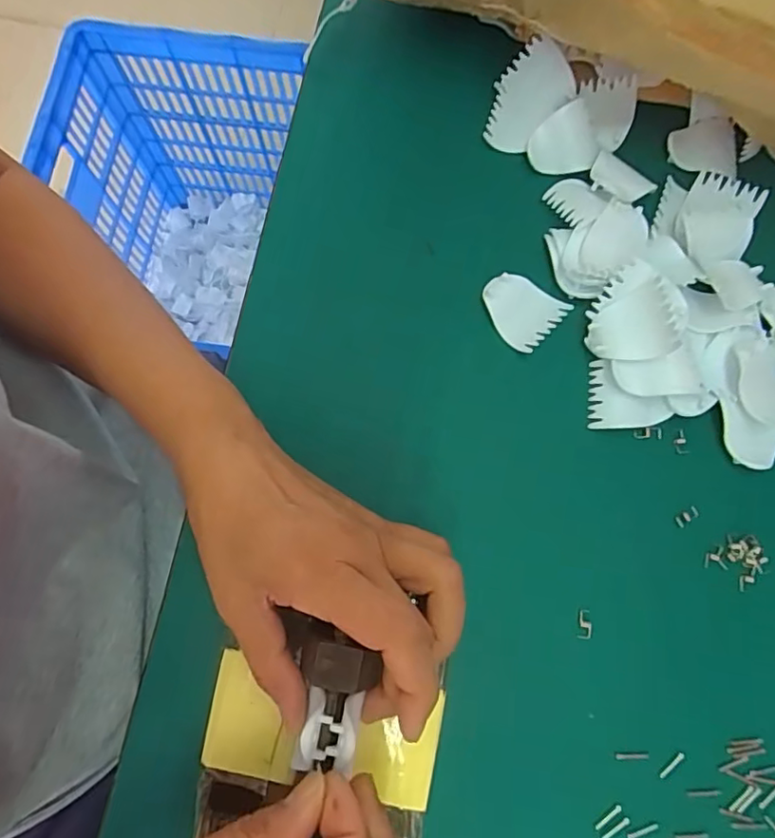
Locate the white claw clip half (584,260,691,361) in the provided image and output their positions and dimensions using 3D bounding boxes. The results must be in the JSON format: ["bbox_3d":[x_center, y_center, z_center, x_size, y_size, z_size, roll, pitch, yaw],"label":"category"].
[{"bbox_3d":[0.135,-0.058,0.308,0.046,0.013,0.053,18,96,35],"label":"white claw clip half"}]

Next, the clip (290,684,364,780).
[{"bbox_3d":[-0.024,0.128,0.236,0.023,0.019,0.027,10,76,2],"label":"clip"}]

